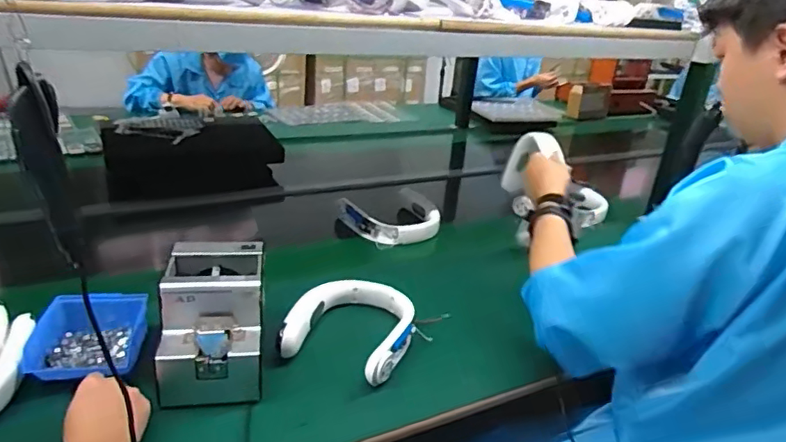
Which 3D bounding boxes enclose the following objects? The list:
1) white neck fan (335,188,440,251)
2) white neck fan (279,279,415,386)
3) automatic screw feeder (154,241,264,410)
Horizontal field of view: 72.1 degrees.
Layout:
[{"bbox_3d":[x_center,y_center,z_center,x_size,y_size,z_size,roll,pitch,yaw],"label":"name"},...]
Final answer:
[{"bbox_3d":[-0.010,0.000,1.255,0.232,0.070,0.193,-8,28,-26],"label":"white neck fan"},{"bbox_3d":[-0.060,0.157,0.841,0.181,0.047,0.214,12,26,15],"label":"white neck fan"},{"bbox_3d":[-0.243,0.132,0.733,0.127,0.143,0.177,0,25,-11],"label":"automatic screw feeder"}]

